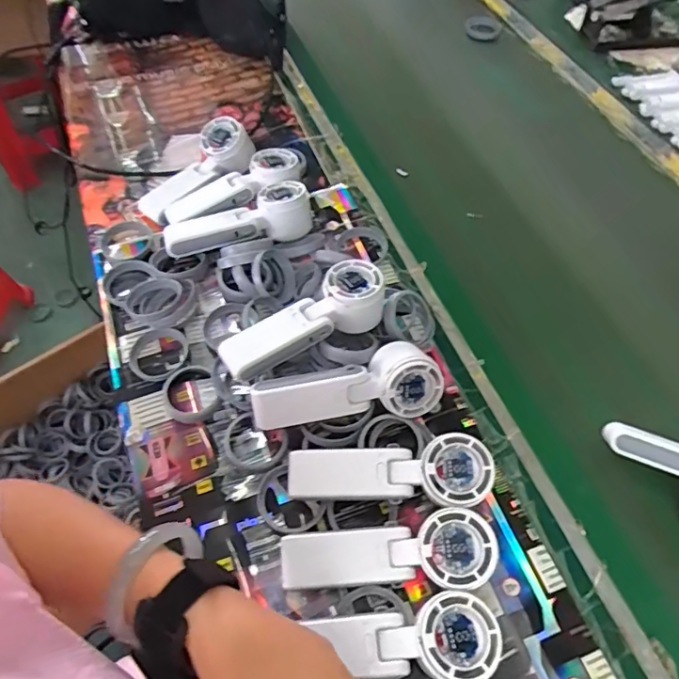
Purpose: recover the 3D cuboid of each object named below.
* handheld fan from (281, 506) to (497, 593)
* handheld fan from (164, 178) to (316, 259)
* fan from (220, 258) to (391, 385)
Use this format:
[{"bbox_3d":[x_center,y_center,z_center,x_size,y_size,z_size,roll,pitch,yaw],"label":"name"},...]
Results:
[{"bbox_3d":[0.037,0.168,0.406,0.159,0.031,0.051,-9,57,9],"label":"handheld fan"},{"bbox_3d":[-0.119,-0.135,0.617,0.171,0.053,0.065,-15,58,-10],"label":"handheld fan"},{"bbox_3d":[-0.033,-0.019,0.499,0.165,0.042,0.052,-26,61,-16],"label":"fan"}]

